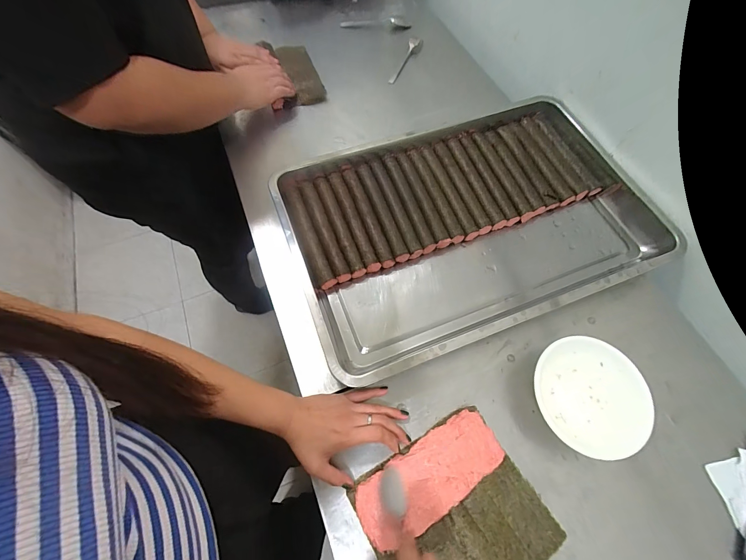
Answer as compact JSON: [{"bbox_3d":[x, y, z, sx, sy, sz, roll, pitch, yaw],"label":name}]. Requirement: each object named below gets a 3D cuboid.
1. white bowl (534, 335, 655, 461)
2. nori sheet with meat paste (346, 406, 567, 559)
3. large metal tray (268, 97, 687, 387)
[{"bbox_3d":[0.285,0.152,0.432,0.133,0.049,0.139,1,65,-1],"label":"white bowl"},{"bbox_3d":[0.100,0.283,0.389,0.194,0.011,0.183,-30,70,-14],"label":"nori sheet with meat paste"},{"bbox_3d":[0.173,-0.103,0.550,0.607,0.053,0.376,-19,67,-10],"label":"large metal tray"}]

